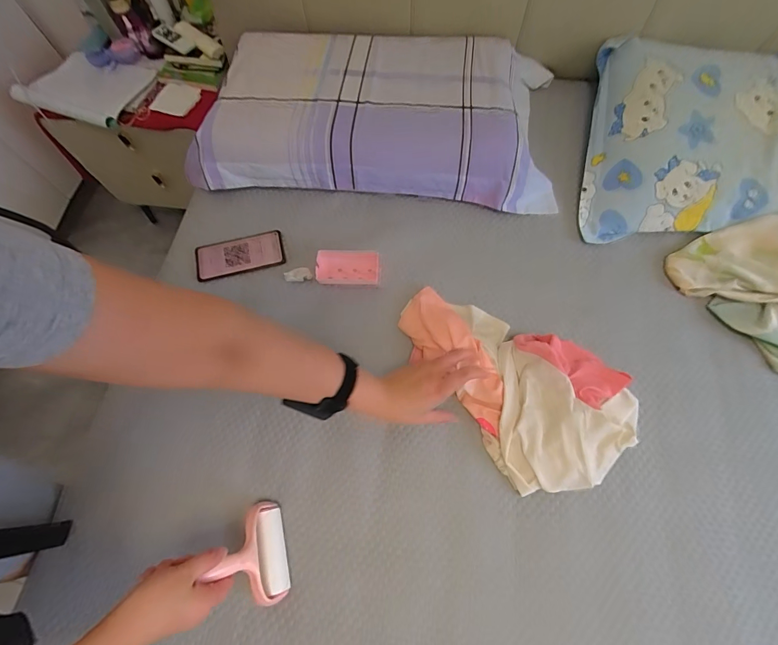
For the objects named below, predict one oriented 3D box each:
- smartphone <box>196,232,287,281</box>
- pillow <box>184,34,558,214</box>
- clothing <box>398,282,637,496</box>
[{"bbox_3d":[-0.273,-0.120,0.687,0.160,0.012,0.067,-13,80,1],"label":"smartphone"},{"bbox_3d":[-0.023,-0.406,0.725,0.677,0.164,0.347,2,68,3],"label":"pillow"},{"bbox_3d":[0.190,0.070,0.586,0.220,0.039,0.369,-36,70,-13],"label":"clothing"}]

